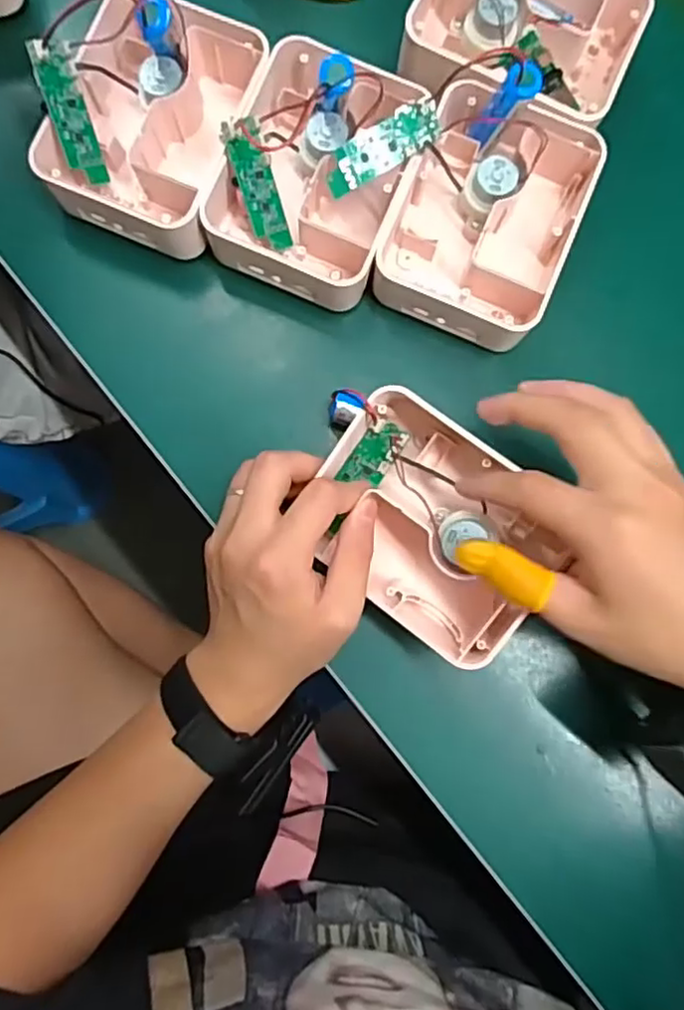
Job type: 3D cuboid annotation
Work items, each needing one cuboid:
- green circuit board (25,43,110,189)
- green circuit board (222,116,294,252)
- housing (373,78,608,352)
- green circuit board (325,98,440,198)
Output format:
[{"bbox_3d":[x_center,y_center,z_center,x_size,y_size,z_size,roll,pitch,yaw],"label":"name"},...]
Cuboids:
[{"bbox_3d":[-0.151,-0.219,0.370,0.026,0.008,0.069,-30,124,-30],"label":"green circuit board"},{"bbox_3d":[-0.046,-0.181,0.375,0.024,0.010,0.069,-25,122,-8],"label":"green circuit board"},{"bbox_3d":[0.084,-0.169,0.389,0.101,0.045,0.128,22,82,-2],"label":"housing"},{"bbox_3d":[0.022,-0.200,0.367,0.070,0.004,0.022,-28,103,6],"label":"green circuit board"}]

